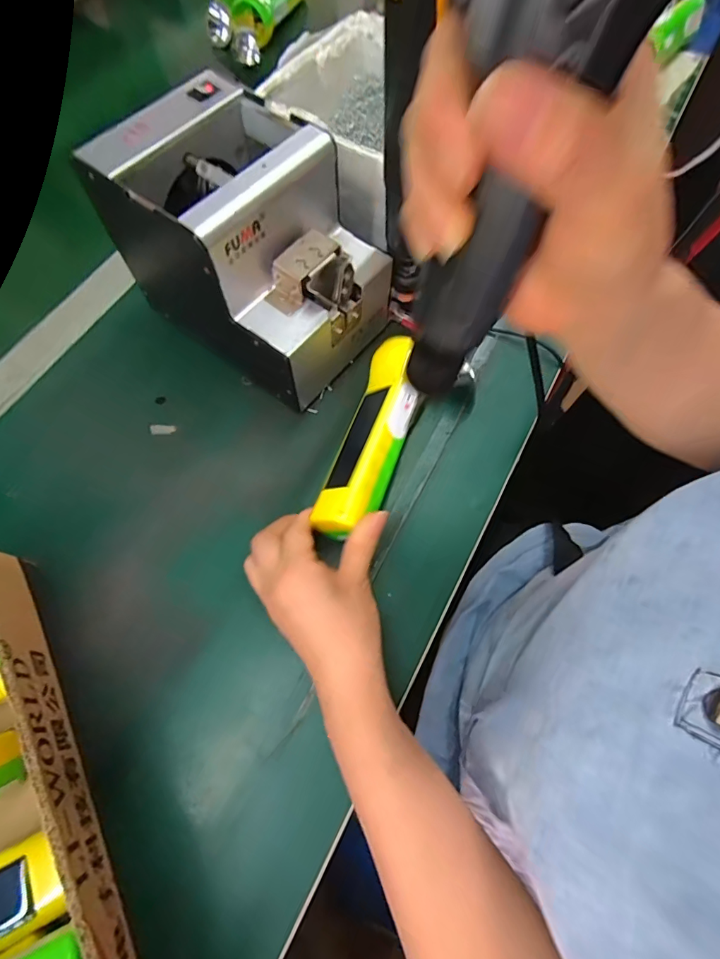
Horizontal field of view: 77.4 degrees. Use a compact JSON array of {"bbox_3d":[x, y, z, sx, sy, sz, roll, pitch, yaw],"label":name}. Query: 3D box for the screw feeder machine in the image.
[{"bbox_3d":[-0.079,-0.175,0.353,0.175,0.152,0.125,35,72,14],"label":"screw feeder machine"}]

